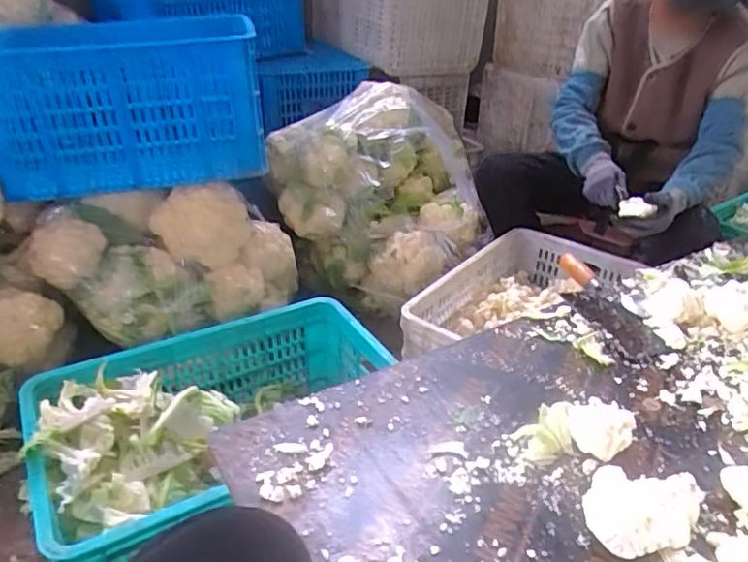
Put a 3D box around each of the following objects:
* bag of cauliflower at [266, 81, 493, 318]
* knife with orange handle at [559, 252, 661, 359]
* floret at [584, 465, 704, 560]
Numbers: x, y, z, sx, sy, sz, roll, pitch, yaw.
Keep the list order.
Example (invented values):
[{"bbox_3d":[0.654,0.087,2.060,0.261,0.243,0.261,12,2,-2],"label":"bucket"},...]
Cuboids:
[{"bbox_3d":[0.016,-0.187,1.399,0.501,0.487,0.350,-4,31,-10],"label":"bag of cauliflower"},{"bbox_3d":[0.352,0.030,0.894,0.096,0.025,0.248,-8,32,-18],"label":"knife with orange handle"},{"bbox_3d":[0.275,0.224,0.570,0.142,0.039,0.082,-2,30,-8],"label":"floret"}]

